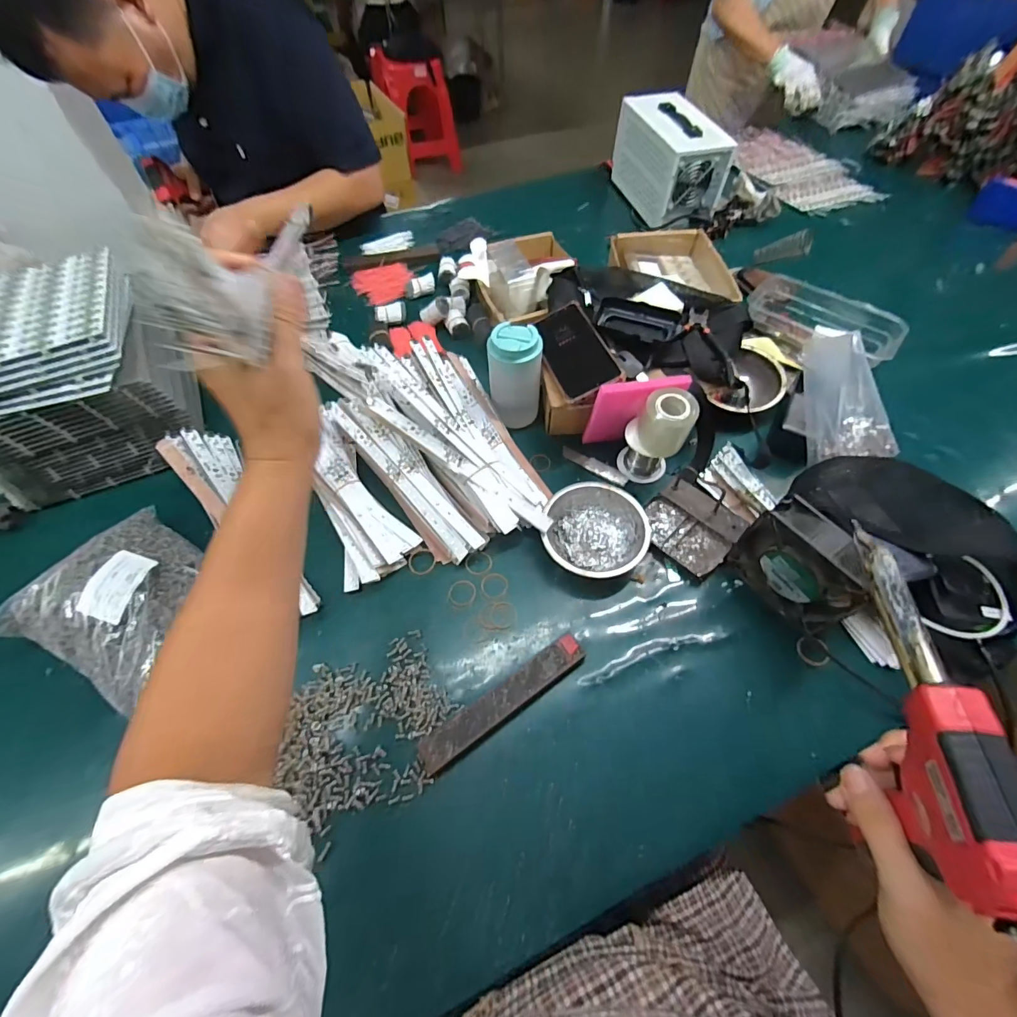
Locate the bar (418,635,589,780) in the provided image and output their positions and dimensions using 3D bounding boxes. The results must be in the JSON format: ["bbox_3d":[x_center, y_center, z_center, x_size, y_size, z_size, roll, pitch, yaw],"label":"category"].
[{"bbox_3d":[-0.004,0.197,0.454,0.190,0.020,0.034,-31,62,-16],"label":"bar"}]

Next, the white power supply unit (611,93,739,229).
[{"bbox_3d":[0.339,-0.739,0.932,0.143,0.152,0.256,-12,58,-5],"label":"white power supply unit"}]

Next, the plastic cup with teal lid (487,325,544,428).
[{"bbox_3d":[0.010,-0.183,0.617,0.073,0.133,0.067,1,58,2],"label":"plastic cup with teal lid"}]

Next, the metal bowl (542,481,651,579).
[{"bbox_3d":[0.107,0.028,0.548,0.121,0.038,0.124,-1,58,1],"label":"metal bowl"}]

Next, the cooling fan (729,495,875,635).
[{"bbox_3d":[0.305,0.061,0.460,0.046,0.134,0.116,-20,59,-10],"label":"cooling fan"}]

